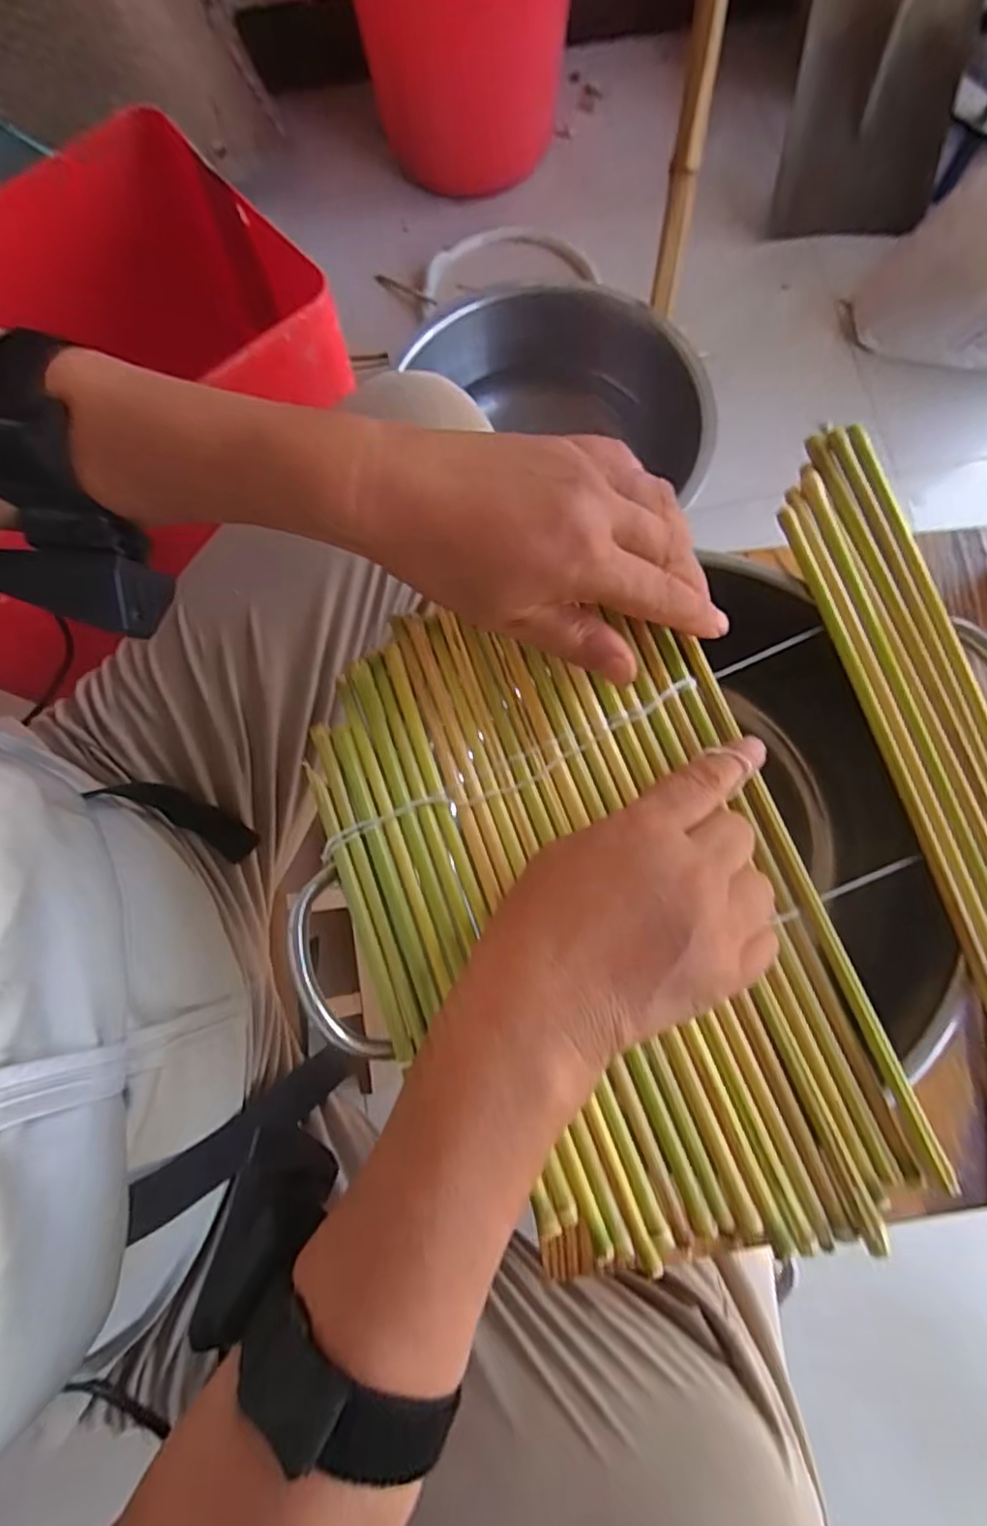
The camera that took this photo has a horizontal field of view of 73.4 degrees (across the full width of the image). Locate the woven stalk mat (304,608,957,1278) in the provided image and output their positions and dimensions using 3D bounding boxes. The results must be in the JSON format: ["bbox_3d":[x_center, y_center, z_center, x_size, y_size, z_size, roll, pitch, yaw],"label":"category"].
[{"bbox_3d":[0.038,0.062,0.281,0.187,0.020,0.279,-19,77,-3],"label":"woven stalk mat"}]

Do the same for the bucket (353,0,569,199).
[{"bbox_3d":[-0.040,-0.988,0.871,0.311,0.302,0.301,0,77,1],"label":"bucket"}]

